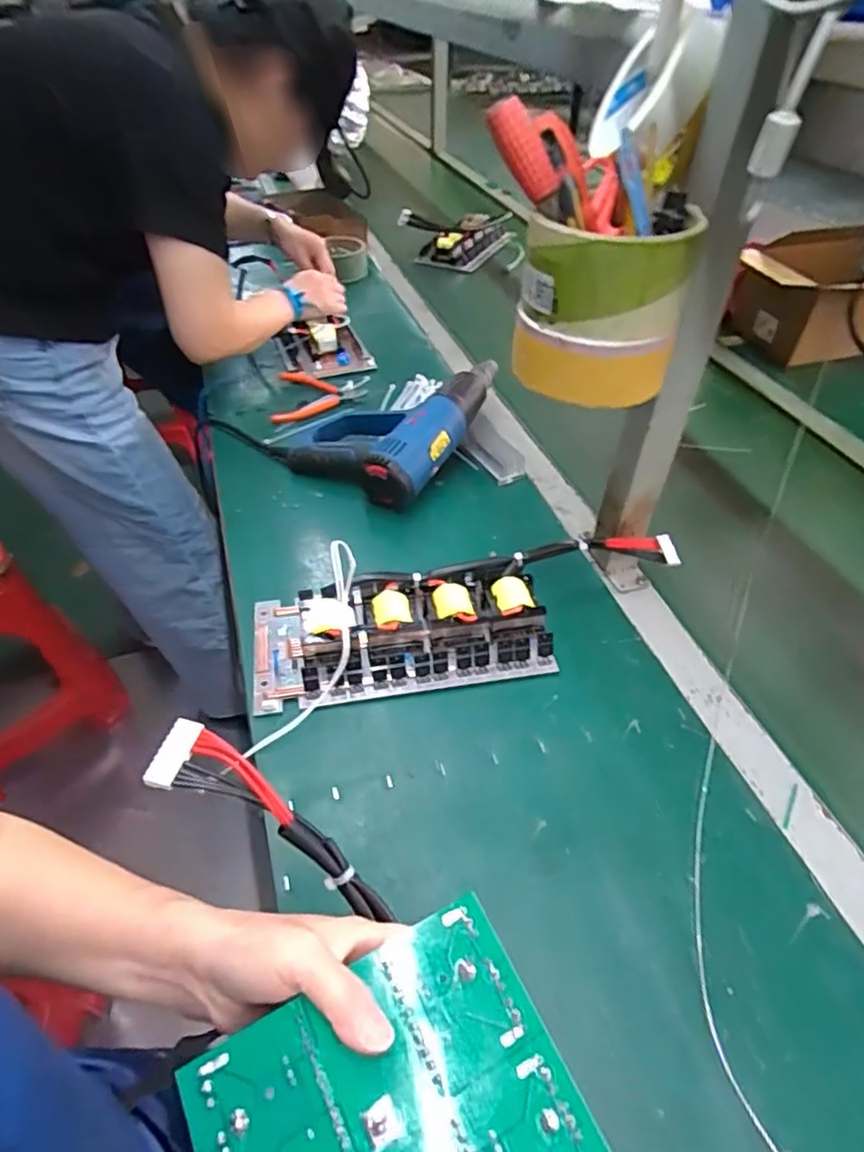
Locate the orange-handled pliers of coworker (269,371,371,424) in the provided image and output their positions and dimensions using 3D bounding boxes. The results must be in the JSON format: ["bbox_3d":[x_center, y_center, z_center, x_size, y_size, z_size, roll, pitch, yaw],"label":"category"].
[{"bbox_3d":[-0.171,-0.274,0.961,0.133,0.013,0.136,-3,45,-3],"label":"orange-handled pliers of coworker"}]

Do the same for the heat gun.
[{"bbox_3d":[-0.053,-0.220,0.858,0.220,0.085,0.270,24,50,22],"label":"heat gun"}]

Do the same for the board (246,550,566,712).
[{"bbox_3d":[-0.034,0.048,0.619,0.285,0.057,0.135,-8,45,-8],"label":"board"}]

